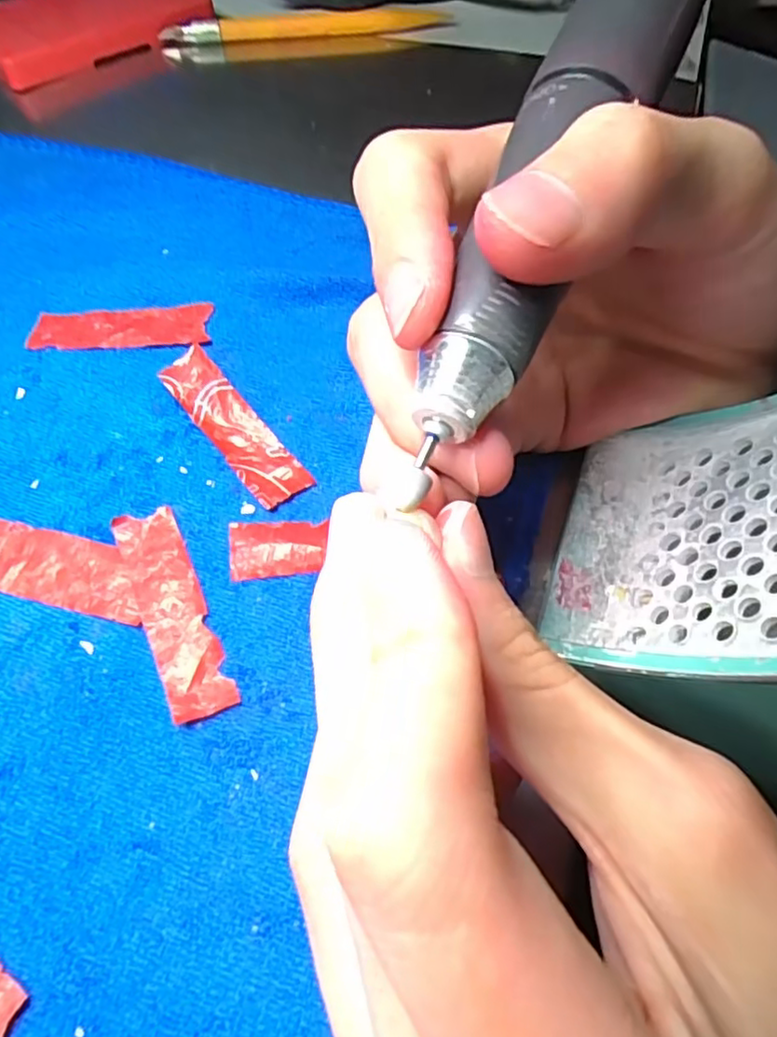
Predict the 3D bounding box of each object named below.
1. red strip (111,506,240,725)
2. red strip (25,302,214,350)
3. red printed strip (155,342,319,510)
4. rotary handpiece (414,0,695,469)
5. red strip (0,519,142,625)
[{"bbox_3d":[-0.055,0.022,0.161,0.015,0.004,0.058,-23,63,-11],"label":"red strip"},{"bbox_3d":[-0.088,-0.064,0.208,0.059,0.004,0.016,0,60,1],"label":"red strip"},{"bbox_3d":[-0.046,-0.027,0.187,0.015,0.004,0.058,-36,73,-16],"label":"red printed strip"},{"bbox_3d":[0.049,-0.101,0.138,0.023,0.022,0.200,21,74,13],"label":"rotary handpiece"},{"bbox_3d":[-0.090,0.012,0.167,0.057,0.004,0.019,12,61,8],"label":"red strip"}]

